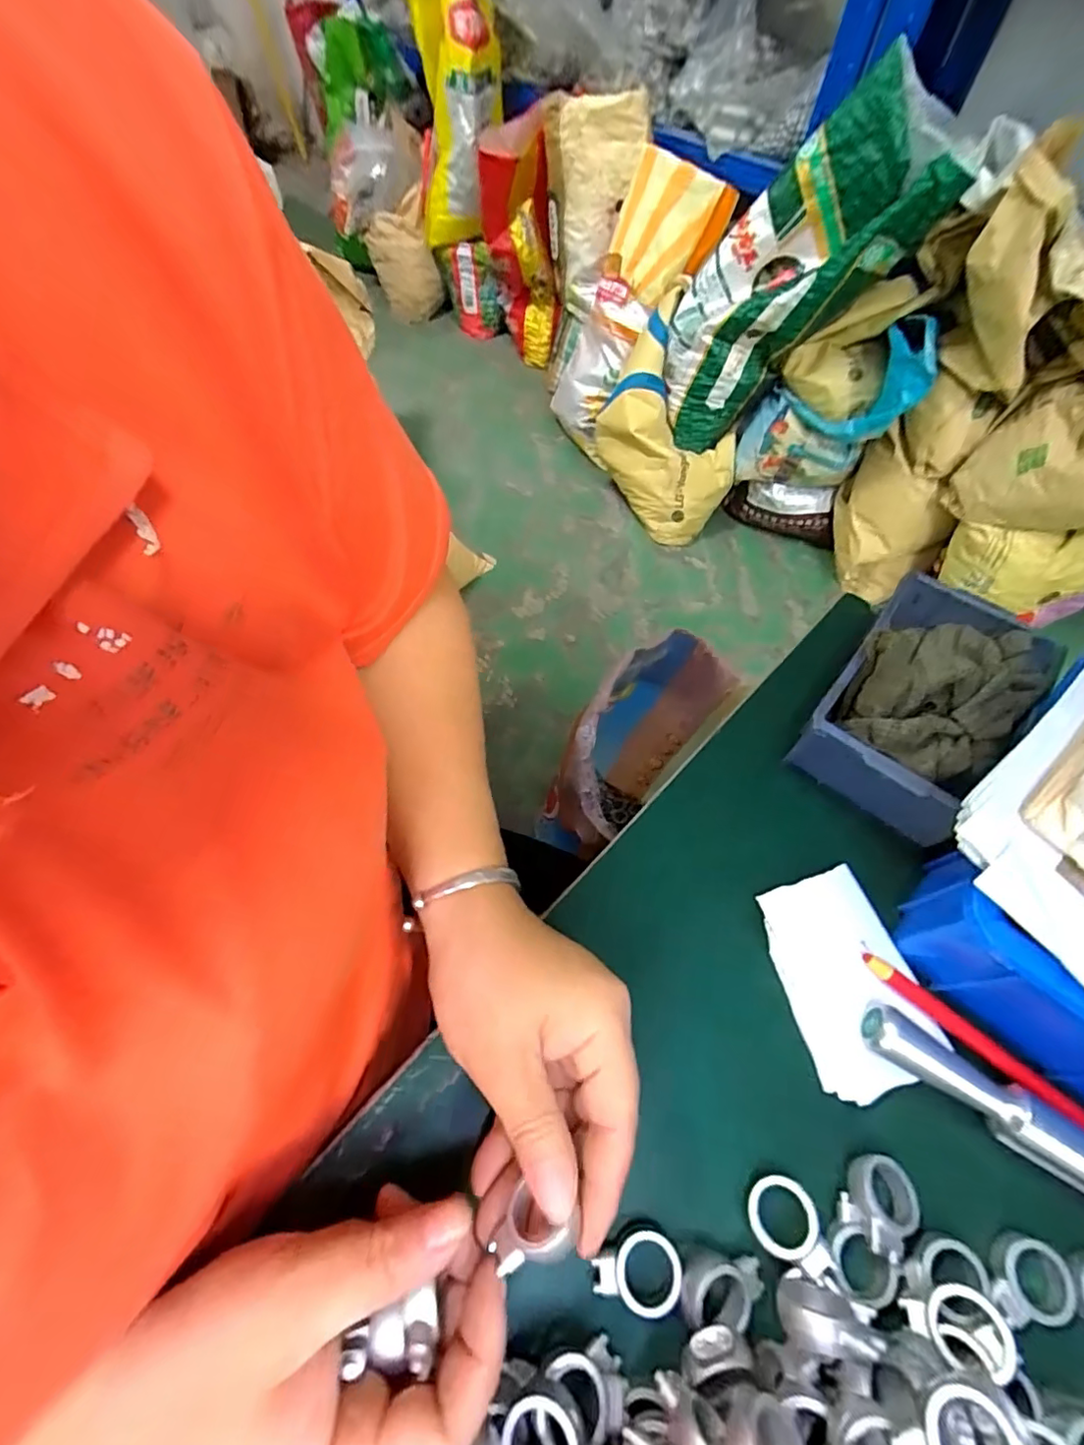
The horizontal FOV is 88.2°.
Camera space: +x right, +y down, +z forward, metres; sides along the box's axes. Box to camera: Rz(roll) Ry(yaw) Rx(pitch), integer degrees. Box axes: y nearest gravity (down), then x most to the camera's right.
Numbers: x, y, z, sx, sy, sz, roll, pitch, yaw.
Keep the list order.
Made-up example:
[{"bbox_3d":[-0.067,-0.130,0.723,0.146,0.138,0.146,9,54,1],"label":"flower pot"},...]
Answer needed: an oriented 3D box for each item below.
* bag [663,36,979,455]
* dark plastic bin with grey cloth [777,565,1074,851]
[{"bbox_3d":[0.466,-0.878,1.145,0.249,0.619,0.219,31,59,-15],"label":"bag"},{"bbox_3d":[0.220,-0.014,0.325,0.090,0.067,0.144,37,64,18],"label":"dark plastic bin with grey cloth"}]

